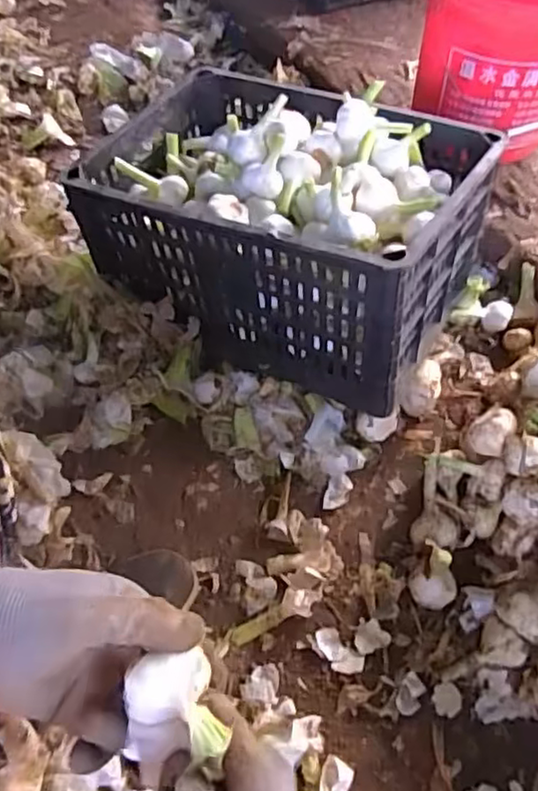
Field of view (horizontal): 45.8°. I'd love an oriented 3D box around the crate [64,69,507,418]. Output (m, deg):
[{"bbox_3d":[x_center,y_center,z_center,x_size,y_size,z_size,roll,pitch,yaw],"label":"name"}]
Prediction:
[{"bbox_3d":[0.013,-0.232,0.855,0.468,0.268,0.327,25,61,15],"label":"crate"}]

